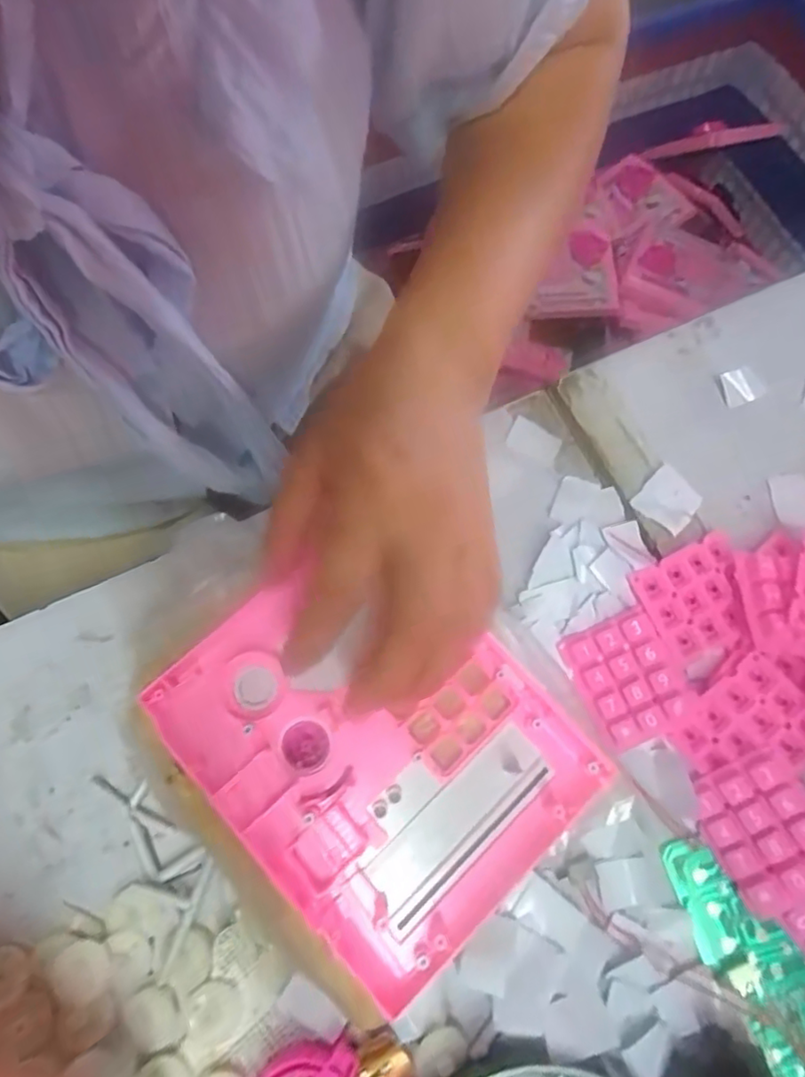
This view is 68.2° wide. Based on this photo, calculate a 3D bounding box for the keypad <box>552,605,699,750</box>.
[{"bbox_3d":[0.111,0.068,0.291,0.046,0.008,0.059,-22,75,-8],"label":"keypad"}]

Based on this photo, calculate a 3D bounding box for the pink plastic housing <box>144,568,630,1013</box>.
[{"bbox_3d":[-0.011,0.087,0.260,0.134,0.019,0.161,-39,78,-12],"label":"pink plastic housing"}]

